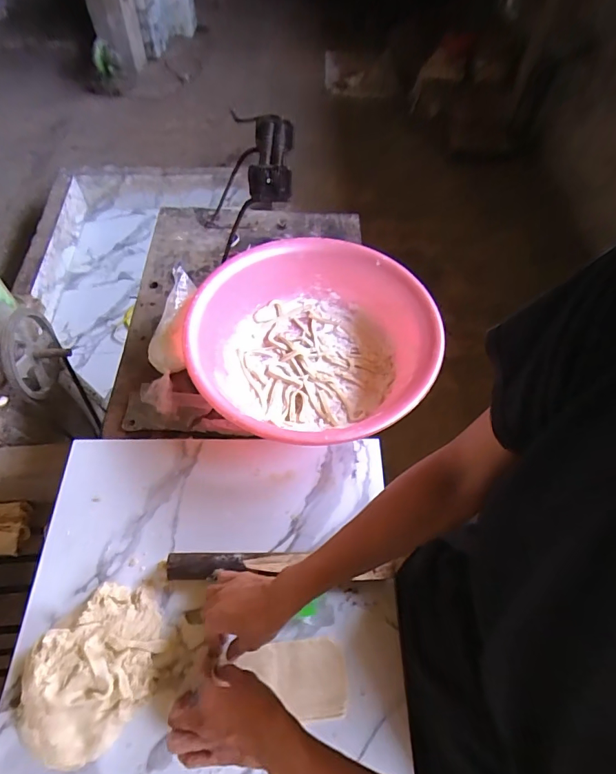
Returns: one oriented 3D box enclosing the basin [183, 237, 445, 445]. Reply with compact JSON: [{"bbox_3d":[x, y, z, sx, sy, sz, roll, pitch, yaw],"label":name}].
[{"bbox_3d":[0.009,-0.075,0.762,0.408,0.134,0.408,1,53,-1],"label":"basin"}]

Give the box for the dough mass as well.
[{"bbox_3d":[-0.262,0.346,0.528,0.140,0.044,0.177,38,60,24],"label":"dough mass"}]

